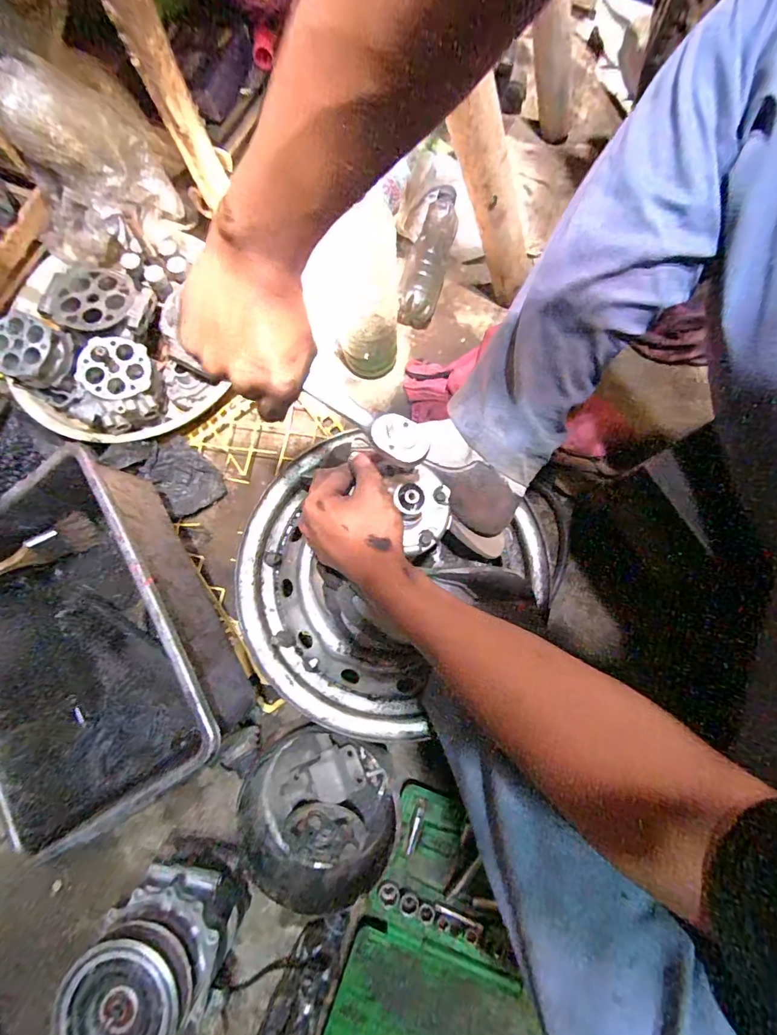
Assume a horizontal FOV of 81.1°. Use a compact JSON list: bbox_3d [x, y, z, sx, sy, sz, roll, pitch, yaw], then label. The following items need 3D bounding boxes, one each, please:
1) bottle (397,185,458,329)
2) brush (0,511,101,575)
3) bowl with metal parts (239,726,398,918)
[{"bbox_3d":[0.070,-0.437,0.766,0.068,0.066,0.229,15,78,5],"label":"bottle"},{"bbox_3d":[-0.490,0.058,0.602,0.194,0.048,0.017,-30,46,-20],"label":"brush"},{"bbox_3d":[-0.088,0.377,0.581,0.188,0.077,0.185,0,77,1],"label":"bowl with metal parts"}]

